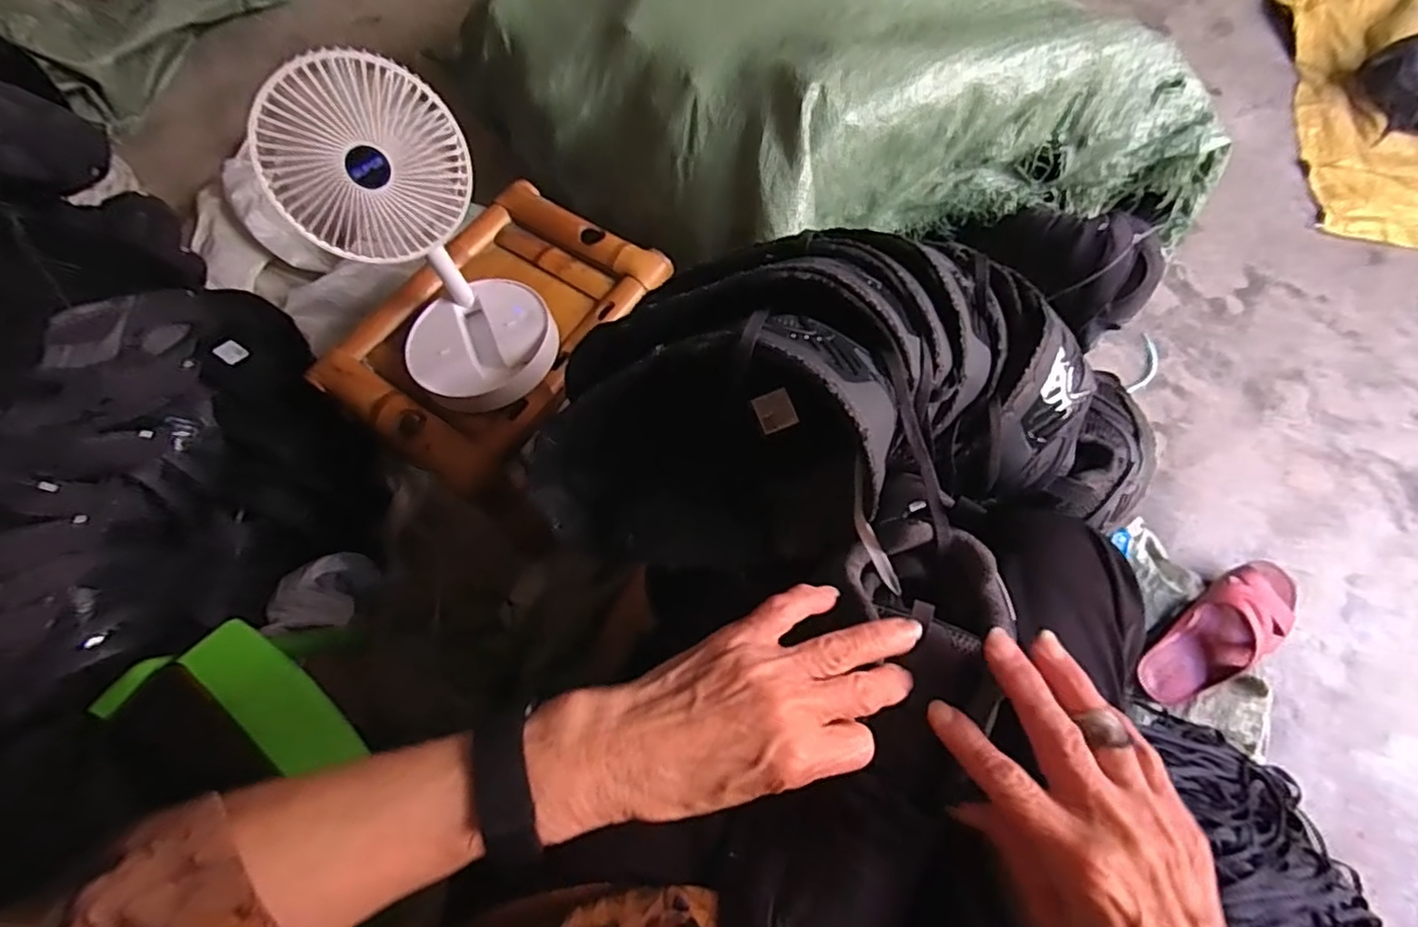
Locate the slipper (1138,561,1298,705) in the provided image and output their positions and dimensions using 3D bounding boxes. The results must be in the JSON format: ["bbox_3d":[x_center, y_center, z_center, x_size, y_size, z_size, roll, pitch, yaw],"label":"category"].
[{"bbox_3d":[0.614,0.203,0.769,0.233,0.069,0.087,-31,68,-12],"label":"slipper"}]

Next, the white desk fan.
[{"bbox_3d":[-0.262,-0.186,0.612,0.159,0.301,0.169,-33,68,-13],"label":"white desk fan"}]

